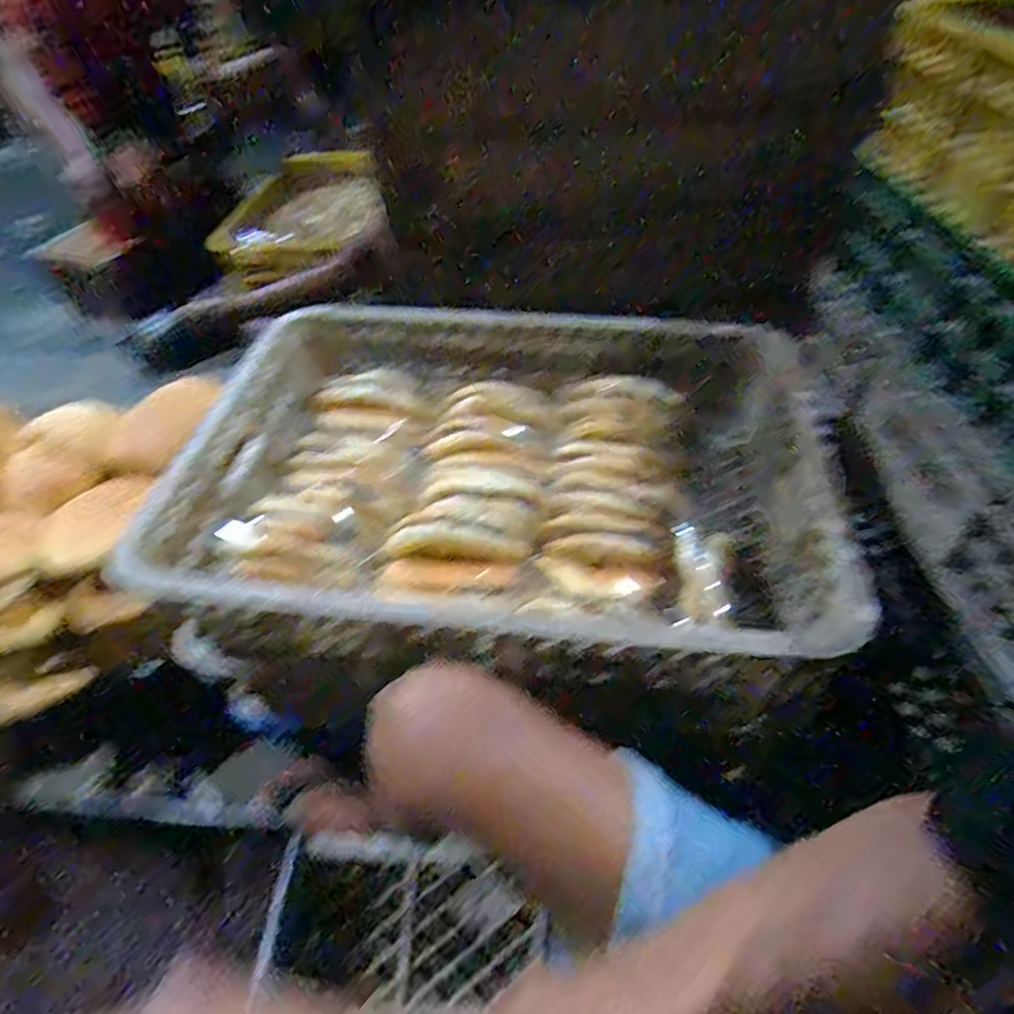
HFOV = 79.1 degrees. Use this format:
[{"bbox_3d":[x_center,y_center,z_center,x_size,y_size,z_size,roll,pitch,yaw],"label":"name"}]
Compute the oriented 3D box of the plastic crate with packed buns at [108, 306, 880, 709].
[{"bbox_3d":[-0.010,-0.028,0.645,0.594,0.130,0.411,4,49,6],"label":"plastic crate with packed buns"}]

